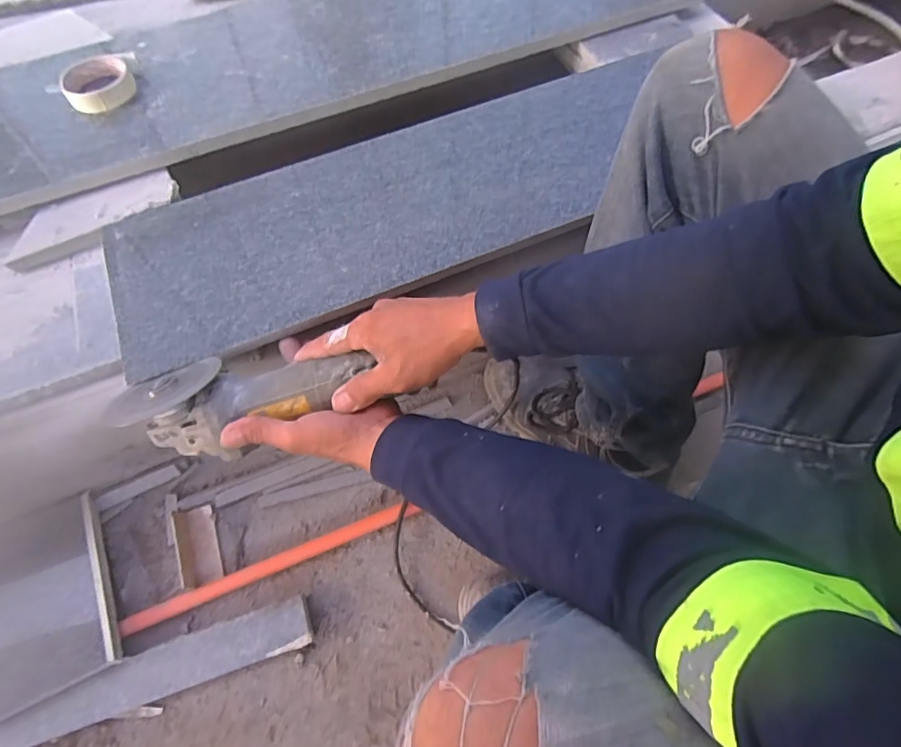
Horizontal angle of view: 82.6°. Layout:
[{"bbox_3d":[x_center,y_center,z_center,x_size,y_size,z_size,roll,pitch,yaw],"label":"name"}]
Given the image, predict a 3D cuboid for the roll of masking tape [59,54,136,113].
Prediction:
[{"bbox_3d":[-0.455,-0.375,0.660,0.083,0.021,0.091,0,69,0],"label":"roll of masking tape"}]

